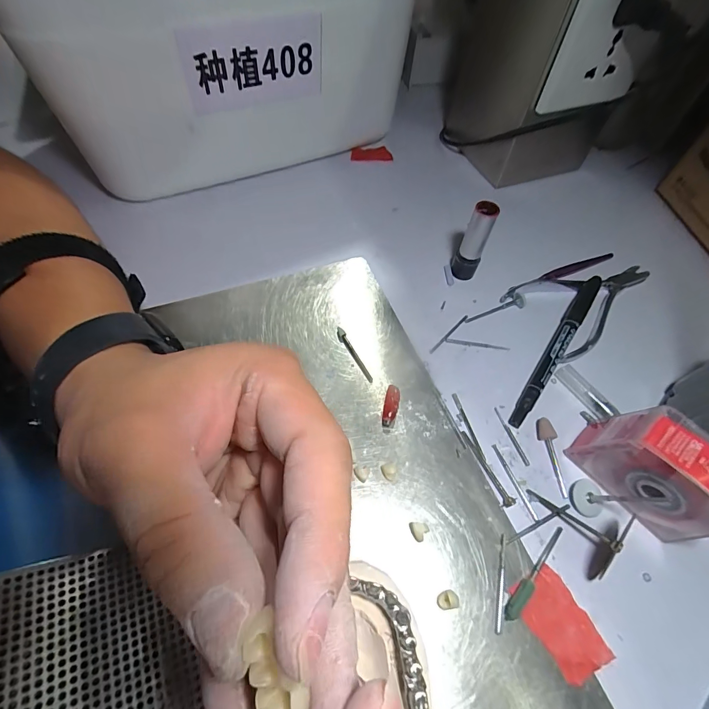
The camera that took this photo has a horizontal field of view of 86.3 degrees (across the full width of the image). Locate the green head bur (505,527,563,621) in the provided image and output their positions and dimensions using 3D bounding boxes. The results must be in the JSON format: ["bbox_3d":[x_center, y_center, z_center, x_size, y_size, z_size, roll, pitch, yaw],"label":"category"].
[{"bbox_3d":[0.091,0.108,0.188,0.007,0.006,0.054,40,65,21],"label":"green head bur"}]

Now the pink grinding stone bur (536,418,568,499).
[{"bbox_3d":[0.115,0.059,0.220,0.009,0.007,0.044,1,58,-2],"label":"pink grinding stone bur"}]

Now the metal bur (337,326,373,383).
[{"bbox_3d":[0.000,0.000,0.253,0.005,0.004,0.047,-25,63,-17],"label":"metal bur"}]

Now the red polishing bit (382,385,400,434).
[{"bbox_3d":[0.022,0.033,0.230,0.008,0.006,0.029,13,59,5],"label":"red polishing bit"}]

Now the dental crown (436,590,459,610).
[{"bbox_3d":[0.044,0.117,0.181,0.009,0.008,0.008,1,58,-2],"label":"dental crown"}]

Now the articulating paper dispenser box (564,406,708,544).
[{"bbox_3d":[0.156,0.060,0.194,0.030,0.052,0.066,-38,67,-23],"label":"articulating paper dispenser box"}]

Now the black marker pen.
[{"bbox_3d":[0.139,-0.007,0.257,0.011,0.013,0.138,33,62,16],"label":"black marker pen"}]

